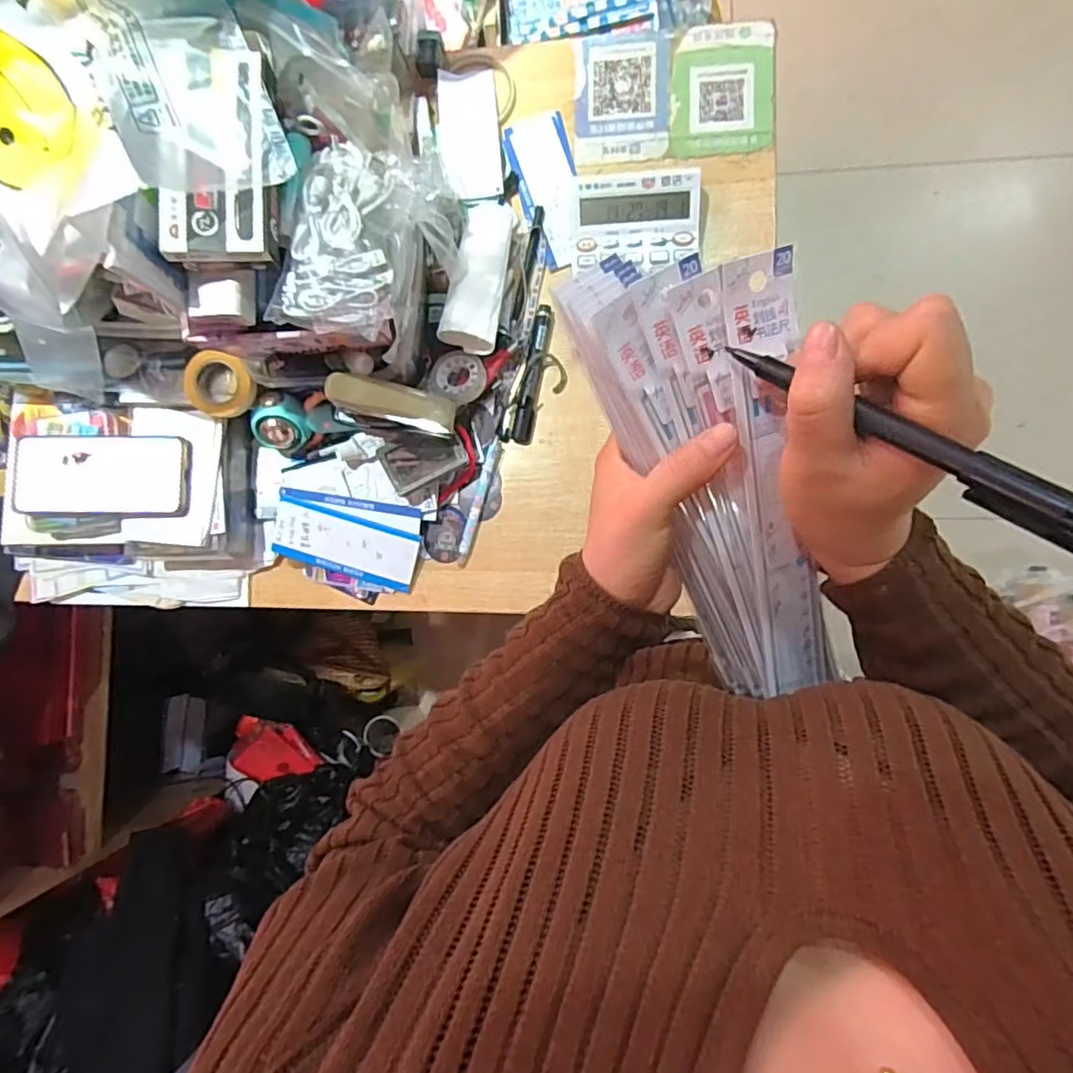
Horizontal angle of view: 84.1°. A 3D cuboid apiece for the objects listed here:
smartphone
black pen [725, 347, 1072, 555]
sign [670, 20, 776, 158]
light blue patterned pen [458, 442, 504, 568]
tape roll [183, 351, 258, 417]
[{"bbox_3d":[-0.414,-0.058,0.564,0.165,0.013,0.076,1,85,-2],"label":"smartphone"},{"bbox_3d":[0.124,-0.036,0.206,0.014,0.008,0.141,-47,53,3],"label":"black pen"},{"bbox_3d":[0.186,-0.448,0.595,0.099,0.006,0.132,-1,87,7],"label":"sign"},{"bbox_3d":[-0.060,-0.032,0.600,0.015,0.008,0.126,18,90,7],"label":"light blue patterned pen"},{"bbox_3d":[-0.301,-0.144,0.562,0.059,0.031,0.056,0,87,7],"label":"tape roll"}]

